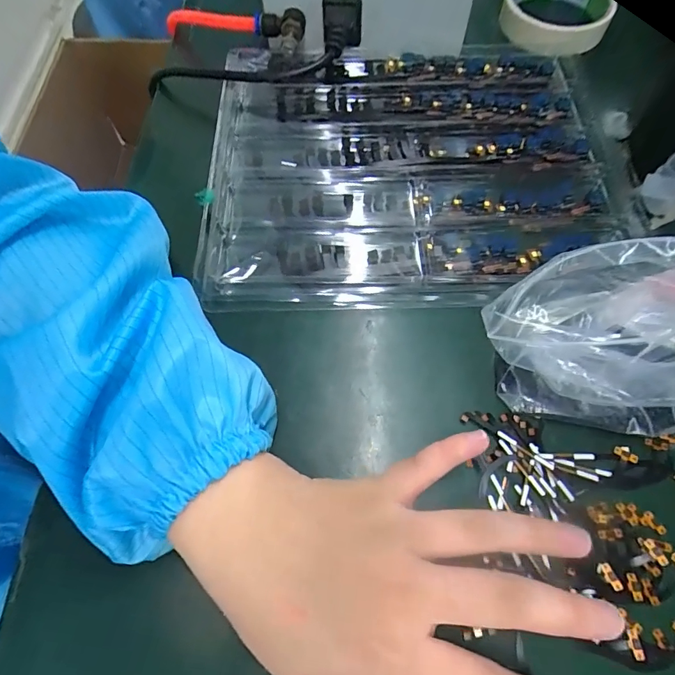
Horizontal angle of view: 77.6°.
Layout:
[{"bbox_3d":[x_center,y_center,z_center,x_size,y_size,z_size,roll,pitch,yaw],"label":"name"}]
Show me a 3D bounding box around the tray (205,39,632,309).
[{"bbox_3d":[0.045,-0.123,0.289,0.259,0.018,0.219,-2,66,0],"label":"tray"}]

